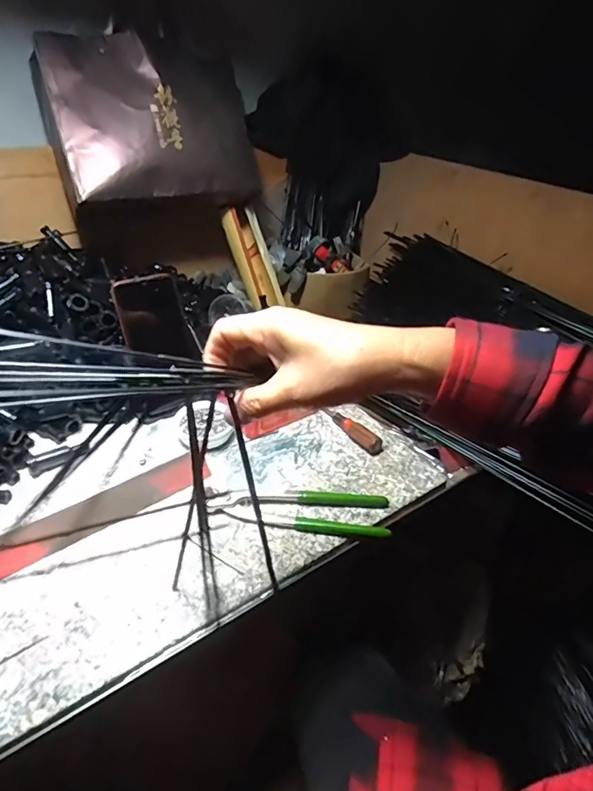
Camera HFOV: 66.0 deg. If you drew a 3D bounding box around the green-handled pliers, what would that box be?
[{"bbox_3d":[0.004,0.119,0.491,0.188,0.017,0.058,7,36,5],"label":"green-handled pliers"}]

